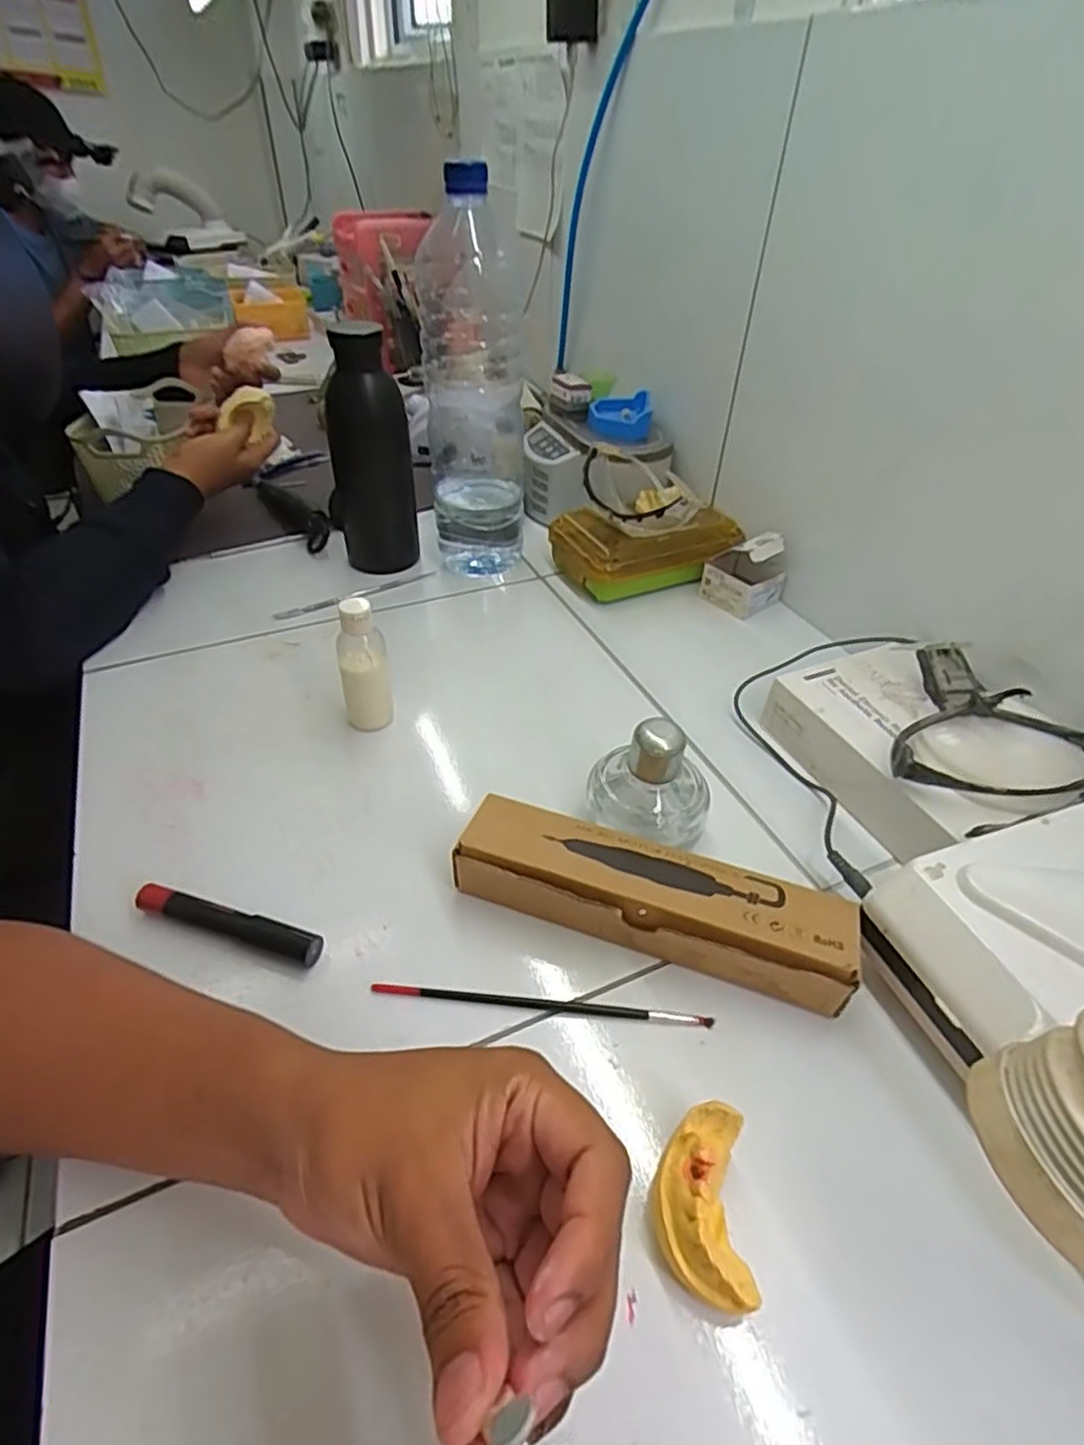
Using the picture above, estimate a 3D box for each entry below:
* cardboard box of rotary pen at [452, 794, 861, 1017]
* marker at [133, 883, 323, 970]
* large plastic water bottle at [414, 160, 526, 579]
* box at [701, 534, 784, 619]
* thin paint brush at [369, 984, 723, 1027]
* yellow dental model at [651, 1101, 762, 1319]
[{"bbox_3d":[0.057,0.098,0.380,0.209,0.041,0.049,15,43,14],"label":"cardboard box of rotary pen"},{"bbox_3d":[-0.170,0.108,0.374,0.110,0.012,0.014,13,42,12],"label":"marker"},{"bbox_3d":[-0.058,-0.294,0.625,0.093,0.308,0.097,-2,41,-5],"label":"large plastic water bottle"},{"bbox_3d":[0.190,-0.144,0.636,0.068,0.069,0.058,-30,50,-31],"label":"box"},{"bbox_3d":[-0.001,0.144,0.352,0.172,0.004,0.006,5,41,3],"label":"thin paint brush"},{"bbox_3d":[0.063,0.195,0.277,0.037,0.034,0.064,4,41,2],"label":"yellow dental model"}]

